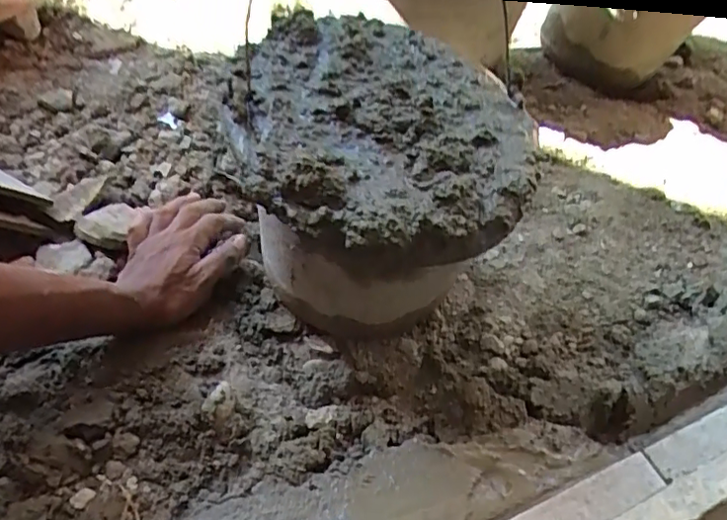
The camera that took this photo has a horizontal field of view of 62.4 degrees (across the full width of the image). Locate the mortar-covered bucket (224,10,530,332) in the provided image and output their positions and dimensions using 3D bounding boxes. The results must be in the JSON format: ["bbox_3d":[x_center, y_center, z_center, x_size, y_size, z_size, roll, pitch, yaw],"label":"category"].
[{"bbox_3d":[0.008,-0.049,0.536,0.232,0.189,0.254,2,50,-3],"label":"mortar-covered bucket"}]

